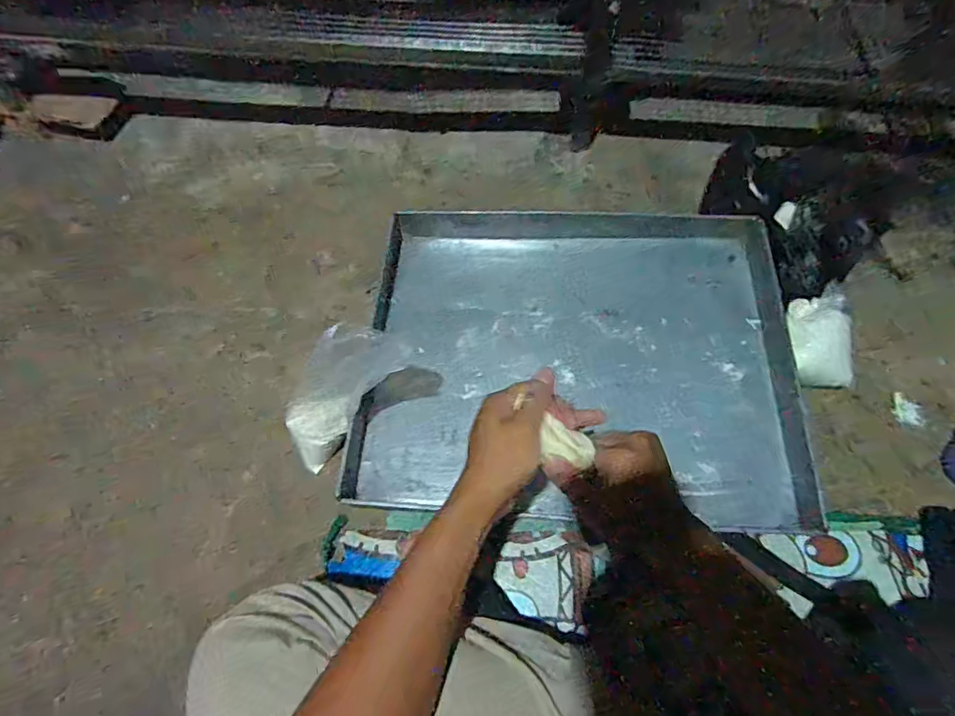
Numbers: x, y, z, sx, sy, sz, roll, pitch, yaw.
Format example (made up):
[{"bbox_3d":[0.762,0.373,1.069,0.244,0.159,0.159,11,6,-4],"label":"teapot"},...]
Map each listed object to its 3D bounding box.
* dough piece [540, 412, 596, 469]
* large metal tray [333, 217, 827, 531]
[{"bbox_3d":[0.074,0.071,0.422,0.040,0.010,0.033,16,65,10],"label":"dough piece"},{"bbox_3d":[0.123,-0.019,0.656,0.518,0.054,0.429,2,63,3],"label":"large metal tray"}]

